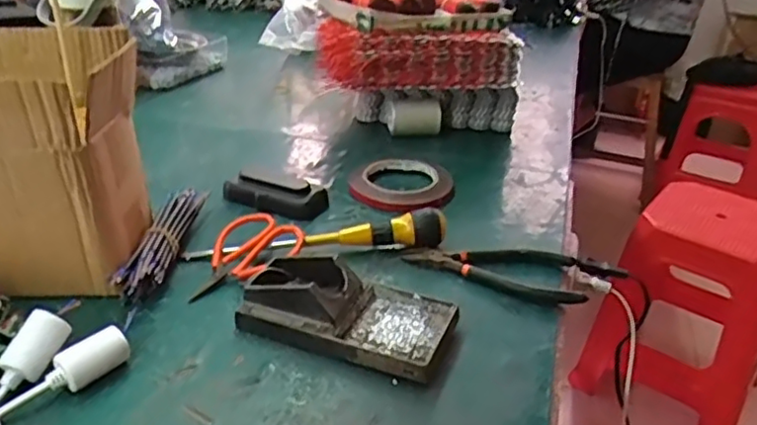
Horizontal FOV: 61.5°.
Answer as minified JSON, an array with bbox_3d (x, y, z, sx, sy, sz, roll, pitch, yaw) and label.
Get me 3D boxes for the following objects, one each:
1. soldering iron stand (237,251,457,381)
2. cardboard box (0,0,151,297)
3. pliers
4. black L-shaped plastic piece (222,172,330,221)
[{"bbox_3d":[-0.023,0.073,0.492,0.155,0.042,0.079,13,32,18],"label":"soldering iron stand"},{"bbox_3d":[-0.301,-0.045,0.527,0.197,0.201,0.155,-1,30,-5],"label":"cardboard box"},{"bbox_3d":[0.102,0.048,0.567,0.156,0.016,0.066,12,31,18],"label":"pliers"},{"bbox_3d":[-0.109,-0.018,0.659,0.107,0.024,0.042,12,31,18],"label":"black L-shaped plastic piece"}]

